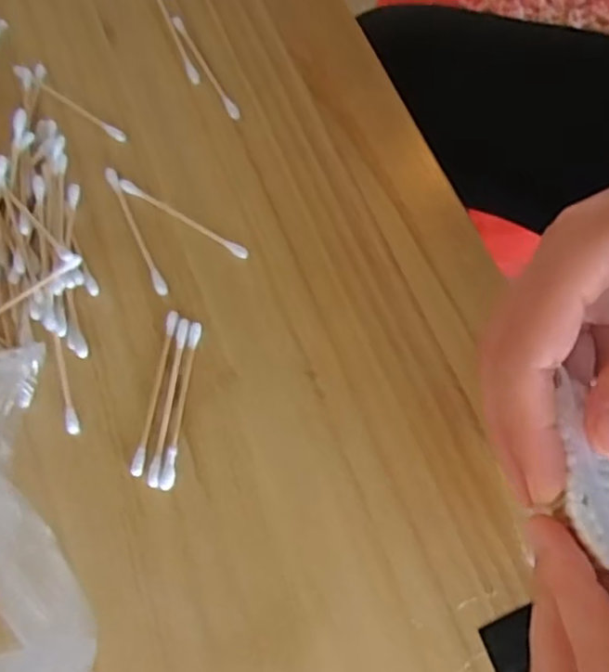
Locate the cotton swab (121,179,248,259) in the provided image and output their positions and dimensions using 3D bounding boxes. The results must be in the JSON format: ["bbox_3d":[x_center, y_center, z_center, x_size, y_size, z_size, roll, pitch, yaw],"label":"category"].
[{"bbox_3d":[-0.057,-0.056,0.313,0.072,0.004,0.006,31,73,10],"label":"cotton swab"}]

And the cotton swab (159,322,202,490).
[{"bbox_3d":[-0.052,0.028,0.283,0.006,0.004,0.072,7,71,2],"label":"cotton swab"}]

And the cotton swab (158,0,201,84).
[{"bbox_3d":[-0.070,-0.164,0.351,0.006,0.004,0.075,-22,72,-8],"label":"cotton swab"}]

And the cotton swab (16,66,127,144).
[{"bbox_3d":[-0.119,-0.118,0.334,0.072,0.005,0.006,33,73,11],"label":"cotton swab"}]

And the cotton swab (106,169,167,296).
[{"bbox_3d":[-0.079,-0.050,0.311,0.006,0.004,0.072,-24,72,-9],"label":"cotton swab"}]

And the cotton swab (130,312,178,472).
[{"bbox_3d":[-0.064,0.023,0.285,0.005,0.004,0.072,9,71,3],"label":"cotton swab"}]

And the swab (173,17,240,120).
[{"bbox_3d":[-0.051,-0.141,0.342,0.005,0.004,0.072,-28,73,-10],"label":"swab"}]

